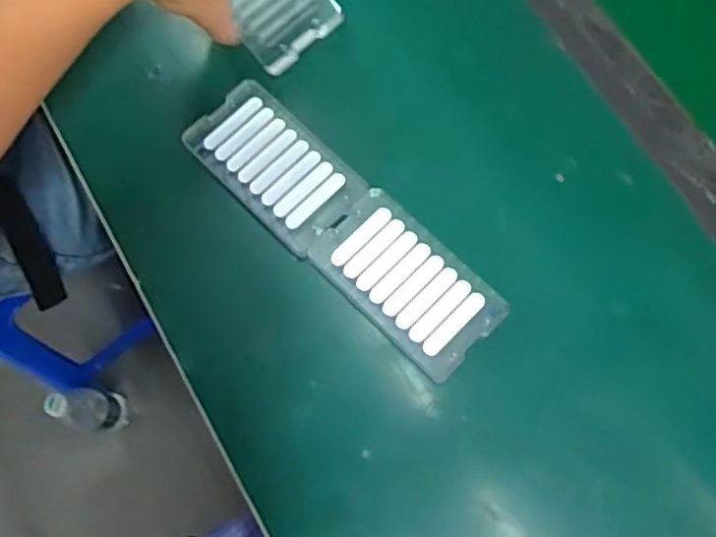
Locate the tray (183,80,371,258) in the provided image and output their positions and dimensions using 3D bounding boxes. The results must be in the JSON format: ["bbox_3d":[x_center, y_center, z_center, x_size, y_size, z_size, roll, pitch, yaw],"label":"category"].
[{"bbox_3d":[-0.058,-0.071,0.459,0.070,0.006,0.122,-43,78,-11],"label":"tray"}]

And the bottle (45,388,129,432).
[{"bbox_3d":[-0.416,0.210,1.009,0.082,0.213,0.064,4,74,2],"label":"bottle"}]

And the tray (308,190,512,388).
[{"bbox_3d":[0.032,0.007,0.434,0.120,0.006,0.070,44,79,12],"label":"tray"}]

